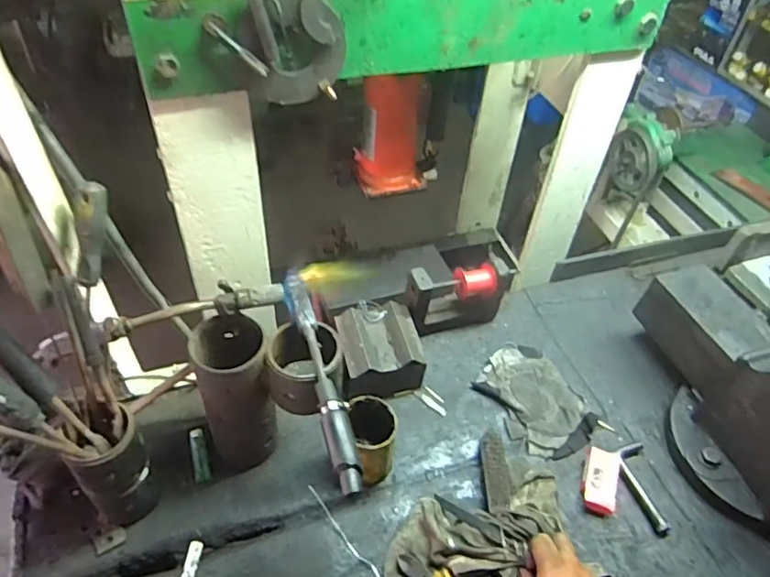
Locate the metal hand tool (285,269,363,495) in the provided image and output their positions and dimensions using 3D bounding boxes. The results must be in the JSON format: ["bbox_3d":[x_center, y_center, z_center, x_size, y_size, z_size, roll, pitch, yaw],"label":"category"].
[{"bbox_3d":[-0.074,0.087,0.639,0.027,0.024,0.293,-11,48,-14],"label":"metal hand tool"}]

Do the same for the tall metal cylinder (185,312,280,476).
[{"bbox_3d":[-0.191,0.140,0.737,0.088,0.216,0.093,-13,49,-16],"label":"tall metal cylinder"}]

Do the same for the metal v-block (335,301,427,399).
[{"bbox_3d":[-0.007,0.101,0.894,0.124,0.095,0.130,-9,48,-13],"label":"metal v-block"}]

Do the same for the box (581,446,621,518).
[{"bbox_3d":[0.305,0.269,0.798,0.049,0.029,0.092,16,47,10],"label":"box"}]

